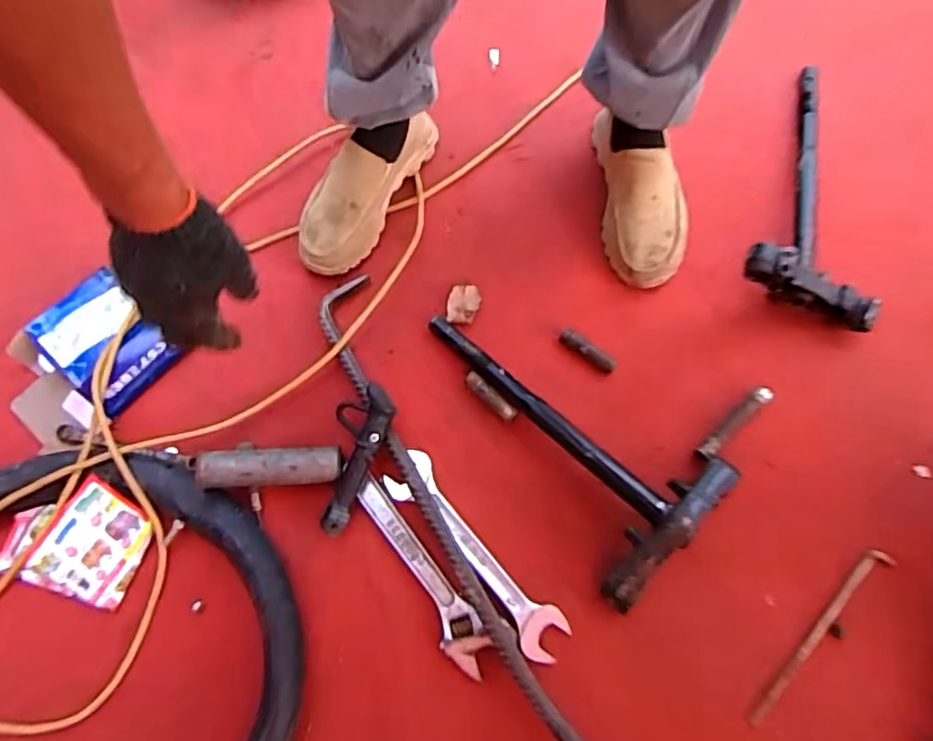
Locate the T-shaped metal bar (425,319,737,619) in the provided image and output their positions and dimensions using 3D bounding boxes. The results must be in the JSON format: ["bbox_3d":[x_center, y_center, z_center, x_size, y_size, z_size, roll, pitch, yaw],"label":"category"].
[{"bbox_3d":[0.097,0.066,0.742,0.384,0.067,0.195,41,77,15],"label":"T-shaped metal bar"}]

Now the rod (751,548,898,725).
[{"bbox_3d":[0.380,0.281,0.678,0.231,0.007,0.024,-42,74,-11],"label":"rod"}]

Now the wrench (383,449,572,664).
[{"bbox_3d":[0.007,0.206,0.722,0.059,0.012,0.270,-39,73,-10],"label":"wrench"}]

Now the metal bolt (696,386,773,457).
[{"bbox_3d":[0.322,0.061,0.756,0.115,0.017,0.019,-40,73,-11],"label":"metal bolt"}]

